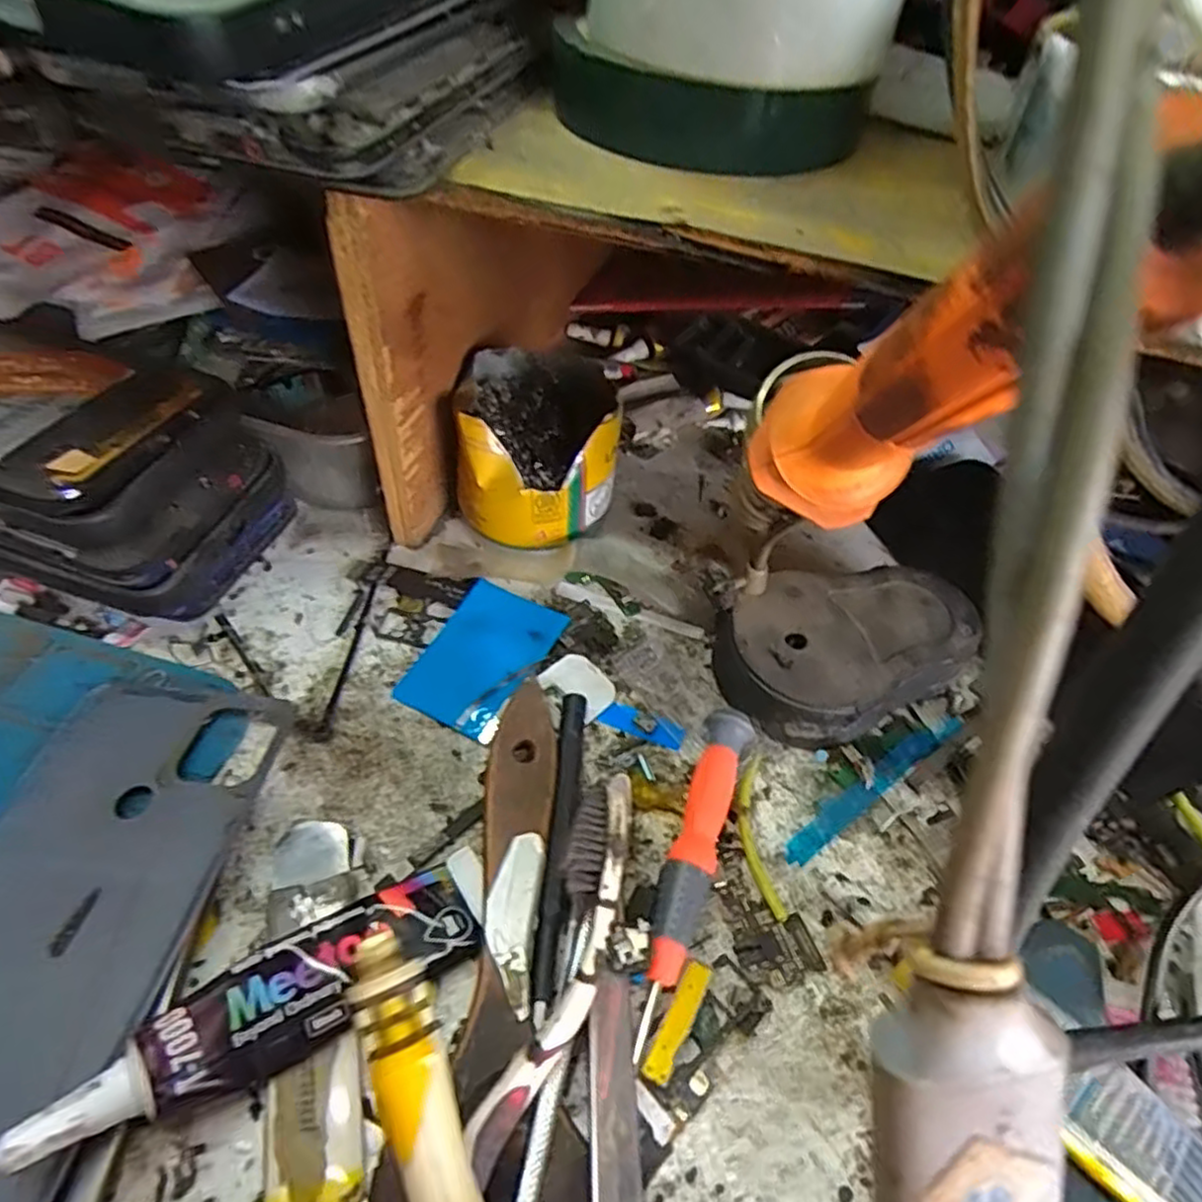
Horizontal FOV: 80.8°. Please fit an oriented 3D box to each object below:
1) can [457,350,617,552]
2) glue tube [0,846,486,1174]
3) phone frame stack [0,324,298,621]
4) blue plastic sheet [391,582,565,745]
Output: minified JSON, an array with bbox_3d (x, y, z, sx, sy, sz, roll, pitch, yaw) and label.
[{"bbox_3d":[-0.029,-0.058,0.284,0.063,0.060,0.060,-6,48,-12],"label":"can"},{"bbox_3d":[-0.075,0.094,0.170,0.103,0.024,0.026,-24,54,-26],"label":"glue tube"},{"bbox_3d":[-0.218,-0.053,0.258,0.178,0.073,0.080,14,47,6],"label":"phone frame stack"},{"bbox_3d":[-0.042,0.019,0.254,0.040,0.006,0.058,23,49,15],"label":"blue plastic sheet"}]

